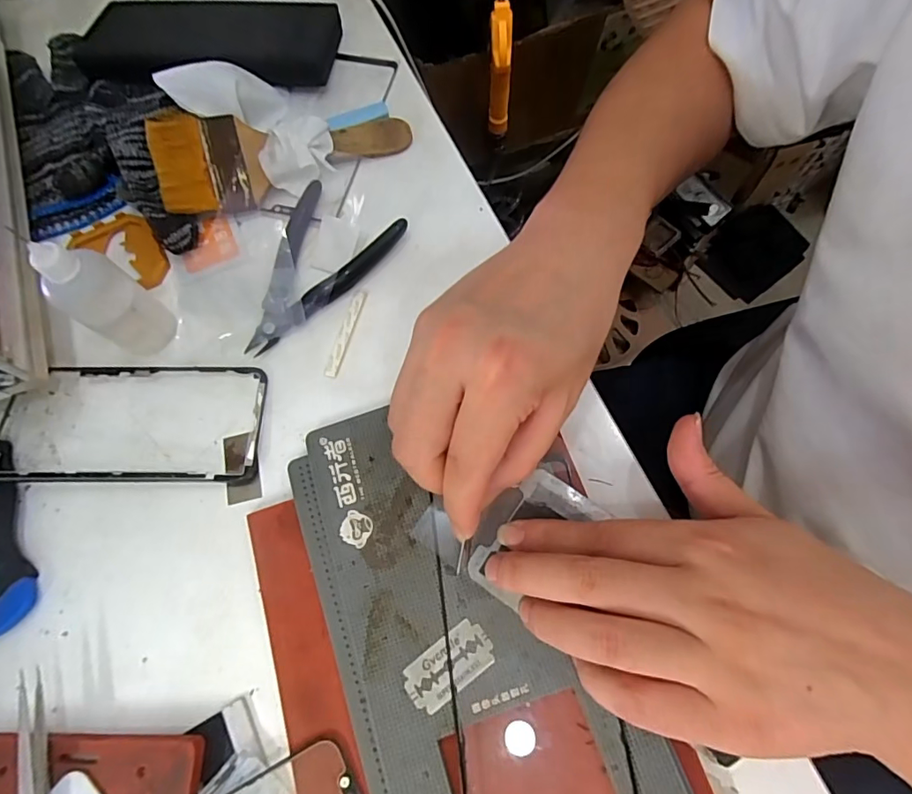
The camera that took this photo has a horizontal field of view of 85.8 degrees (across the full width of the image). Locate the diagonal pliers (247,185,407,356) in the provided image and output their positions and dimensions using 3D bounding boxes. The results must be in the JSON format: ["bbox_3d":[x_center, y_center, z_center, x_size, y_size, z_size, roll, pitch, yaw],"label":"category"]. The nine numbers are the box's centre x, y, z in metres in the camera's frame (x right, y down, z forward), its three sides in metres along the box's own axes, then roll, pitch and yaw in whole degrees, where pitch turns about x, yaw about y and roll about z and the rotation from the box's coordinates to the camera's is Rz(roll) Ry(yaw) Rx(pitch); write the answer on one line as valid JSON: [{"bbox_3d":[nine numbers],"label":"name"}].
[{"bbox_3d":[-0.096,-0.079,0.302,0.074,0.014,0.116,31,73,12],"label":"diagonal pliers"}]

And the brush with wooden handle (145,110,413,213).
[{"bbox_3d":[-0.110,-0.157,0.322,0.160,0.012,0.064,-7,83,-10],"label":"brush with wooden handle"}]

